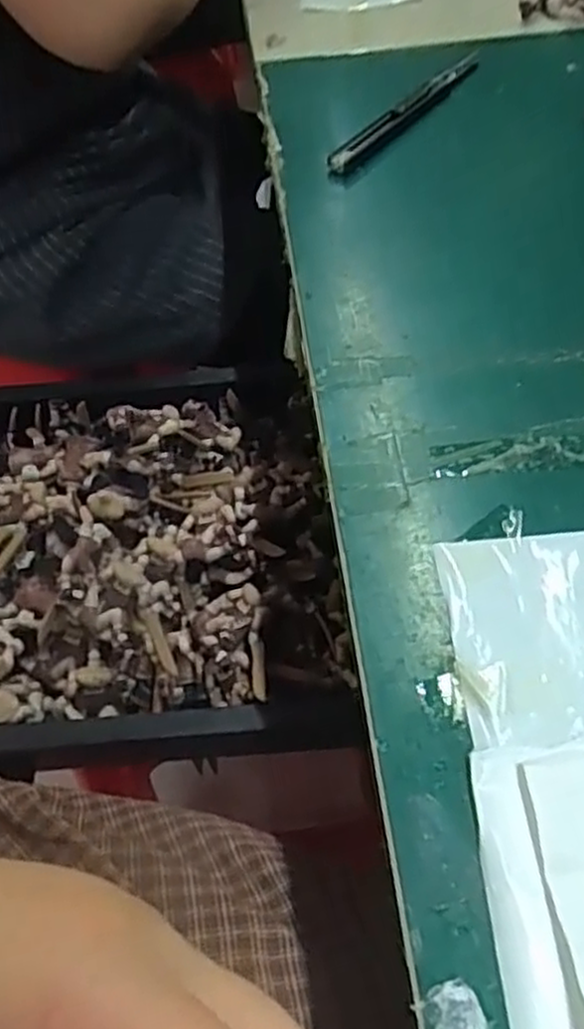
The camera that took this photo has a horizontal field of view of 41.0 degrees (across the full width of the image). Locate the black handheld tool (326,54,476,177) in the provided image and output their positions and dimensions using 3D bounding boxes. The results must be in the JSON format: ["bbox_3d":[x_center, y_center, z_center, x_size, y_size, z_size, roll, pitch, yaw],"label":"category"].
[{"bbox_3d":[0.077,-0.261,0.502,0.016,0.008,0.165,31,62,26],"label":"black handheld tool"}]

